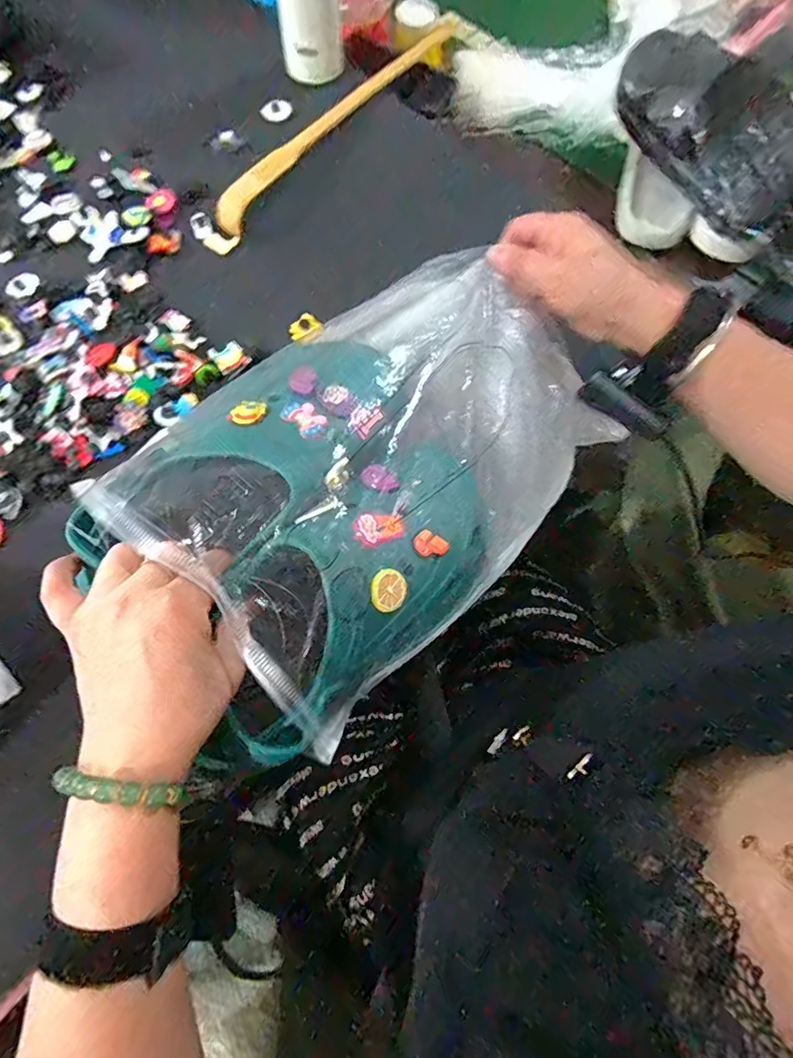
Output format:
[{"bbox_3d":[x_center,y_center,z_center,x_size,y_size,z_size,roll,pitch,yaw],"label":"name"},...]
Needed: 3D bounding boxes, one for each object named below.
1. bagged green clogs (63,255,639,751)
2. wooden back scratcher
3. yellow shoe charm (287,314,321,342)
[{"bbox_3d":[-0.017,-0.046,0.352,0.225,0.114,0.341,36,74,10],"label":"bagged green clogs"},{"bbox_3d":[-0.062,-0.456,0.574,0.038,0.029,0.389,36,74,10],"label":"wooden back scratcher"},{"bbox_3d":[-0.088,-0.192,0.490,0.030,0.006,0.021,-35,76,-12],"label":"yellow shoe charm"}]

